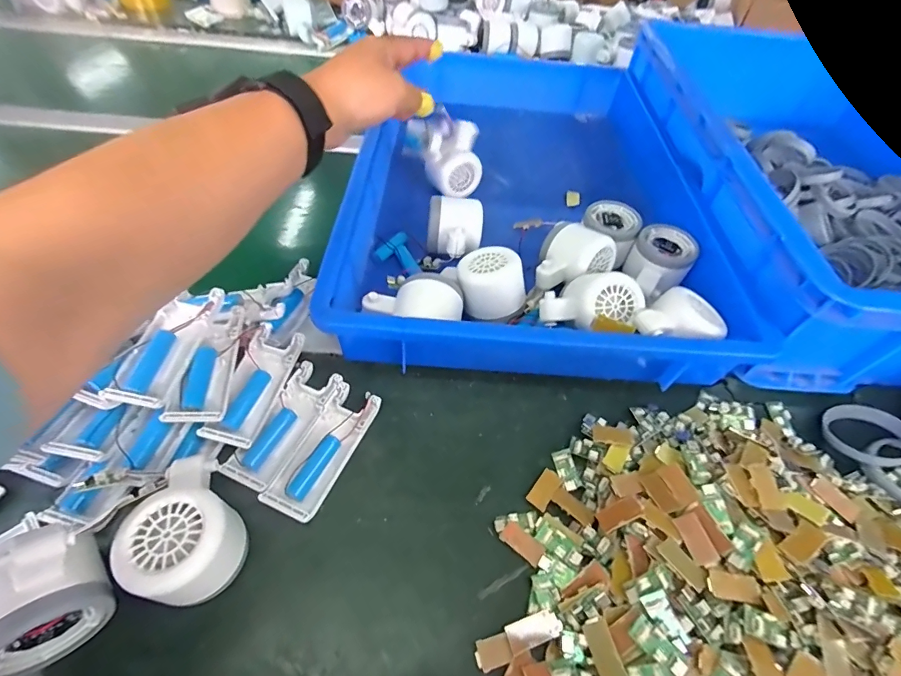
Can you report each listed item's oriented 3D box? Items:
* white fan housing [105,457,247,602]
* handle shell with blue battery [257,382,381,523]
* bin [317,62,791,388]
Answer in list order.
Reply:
[{"bbox_3d":[-0.163,0.120,0.262,0.059,0.052,0.080,-33,61,-26],"label":"white fan housing"},{"bbox_3d":[-0.096,0.083,0.322,0.040,0.015,0.104,21,54,11],"label":"handle shell with blue battery"},{"bbox_3d":[0.093,-0.193,0.501,0.370,0.077,0.538,3,54,0],"label":"bin"}]

